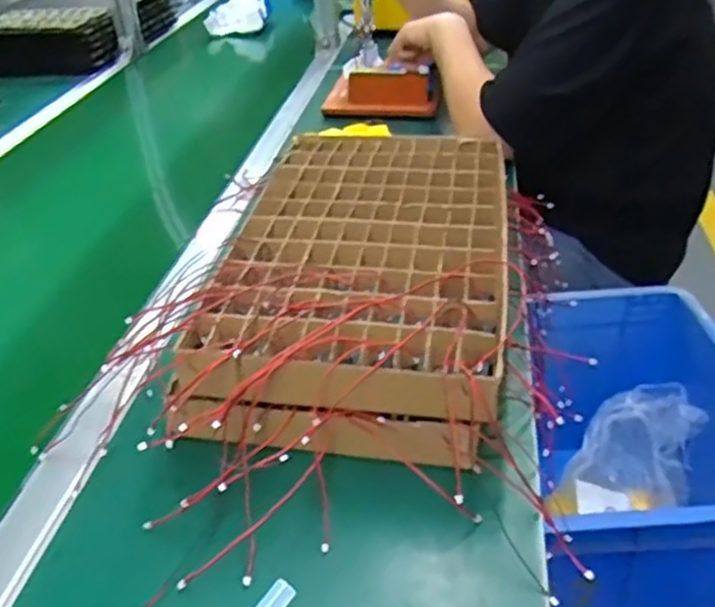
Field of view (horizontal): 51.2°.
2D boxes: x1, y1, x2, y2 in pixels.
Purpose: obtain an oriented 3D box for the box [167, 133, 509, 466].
[{"bbox_3d":[0.013,-0.037,0.733,0.247,0.087,0.458,3,34,9],"label":"box"}]

